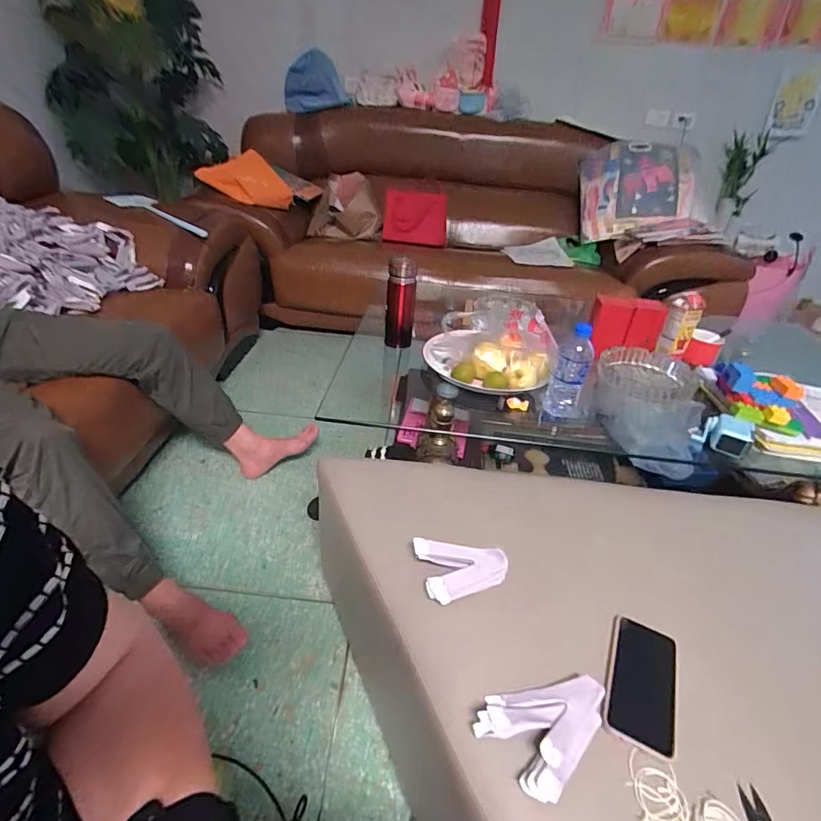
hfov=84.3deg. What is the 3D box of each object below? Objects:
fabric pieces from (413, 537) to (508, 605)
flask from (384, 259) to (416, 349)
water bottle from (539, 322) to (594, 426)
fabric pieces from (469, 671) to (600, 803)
[{"bbox_3d":[0.064,0.225,0.629,0.131,0.016,0.082,3,52,15],"label":"fabric pieces"},{"bbox_3d":[-0.026,-0.263,1.117,0.069,0.209,0.059,3,33,-2],"label":"flask"},{"bbox_3d":[0.332,-0.067,0.964,0.067,0.251,0.070,15,34,15],"label":"water bottle"},{"bbox_3d":[0.149,0.337,0.504,0.136,0.029,0.099,-24,43,-37],"label":"fabric pieces"}]

